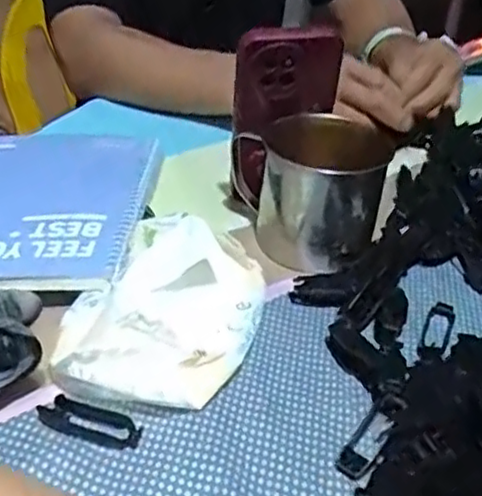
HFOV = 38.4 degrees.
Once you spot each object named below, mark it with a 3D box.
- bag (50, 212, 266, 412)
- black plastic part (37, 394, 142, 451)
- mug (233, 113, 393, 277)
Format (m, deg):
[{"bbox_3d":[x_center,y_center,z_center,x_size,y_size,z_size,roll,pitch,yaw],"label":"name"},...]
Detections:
[{"bbox_3d":[-0.047,0.039,0.428,0.111,0.053,0.149,15,34,15],"label":"bag"},{"bbox_3d":[-0.081,0.094,0.373,0.055,0.010,0.020,10,33,8],"label":"black plastic part"},{"bbox_3d":[0.056,-0.041,0.524,0.078,0.092,0.097,-10,36,-22],"label":"mug"}]

